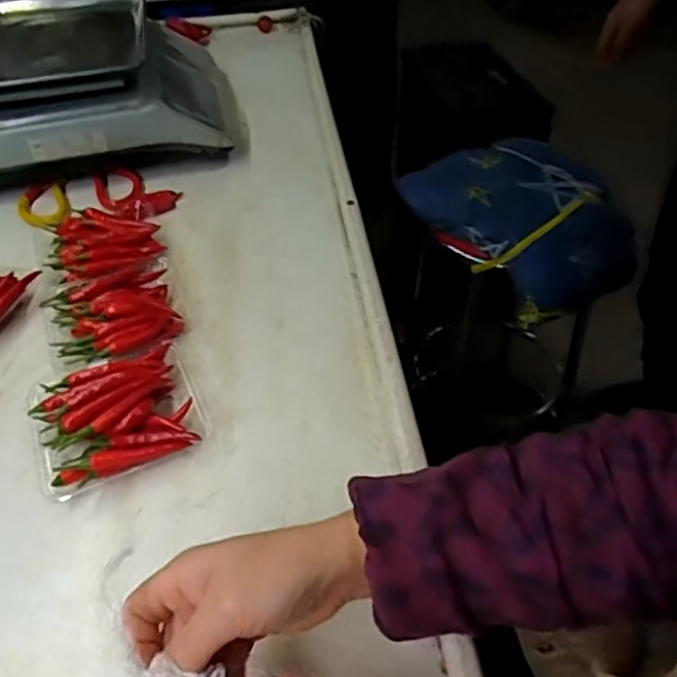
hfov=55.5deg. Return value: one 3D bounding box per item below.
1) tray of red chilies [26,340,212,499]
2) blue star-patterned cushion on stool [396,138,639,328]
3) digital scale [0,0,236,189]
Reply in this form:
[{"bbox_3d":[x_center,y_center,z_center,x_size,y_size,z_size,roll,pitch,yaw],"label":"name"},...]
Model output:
[{"bbox_3d":[-0.177,0.058,0.509,0.125,0.035,0.114,-20,47,-17],"label":"tray of red chilies"},{"bbox_3d":[0.312,-0.199,1.069,0.311,0.113,0.358,-32,51,-27],"label":"blue star-patterned cushion on stool"},{"bbox_3d":[-0.323,-0.351,0.873,0.344,0.128,0.359,-10,44,-8],"label":"digital scale"}]

